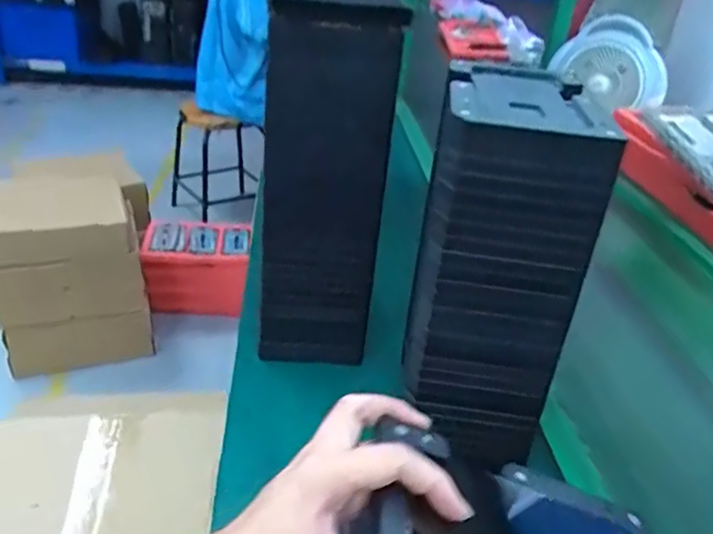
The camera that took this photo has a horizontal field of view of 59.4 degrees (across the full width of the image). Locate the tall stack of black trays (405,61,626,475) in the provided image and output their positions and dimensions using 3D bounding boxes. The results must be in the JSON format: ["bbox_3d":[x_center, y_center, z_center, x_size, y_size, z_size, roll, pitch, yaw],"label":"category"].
[{"bbox_3d":[0.114,-0.001,0.523,0.114,0.275,0.139,9,30,6],"label":"tall stack of black trays"}]

